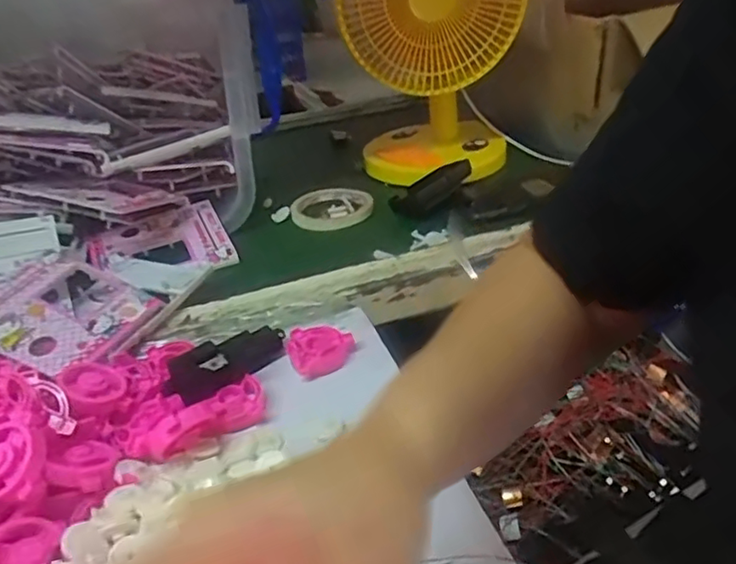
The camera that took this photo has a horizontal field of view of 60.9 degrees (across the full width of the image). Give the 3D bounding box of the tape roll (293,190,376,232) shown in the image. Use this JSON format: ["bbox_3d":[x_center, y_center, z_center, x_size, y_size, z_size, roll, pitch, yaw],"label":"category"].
[{"bbox_3d":[-0.042,-0.087,0.764,0.096,0.020,0.096,-4,32,3],"label":"tape roll"}]

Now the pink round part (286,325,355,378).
[{"bbox_3d":[-0.039,0.054,0.522,0.053,0.013,0.050,-4,32,3],"label":"pink round part"}]

